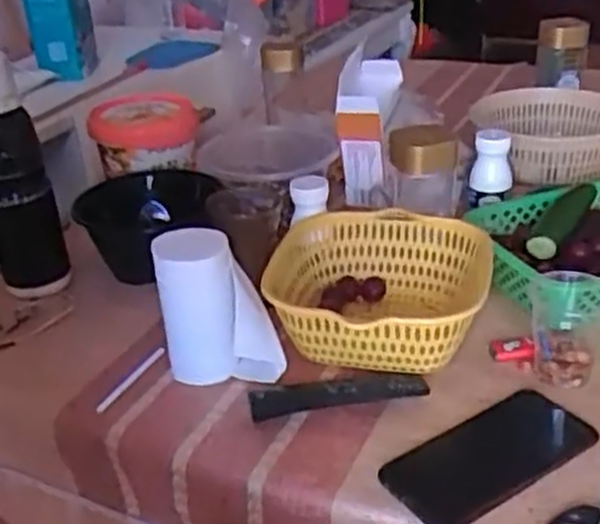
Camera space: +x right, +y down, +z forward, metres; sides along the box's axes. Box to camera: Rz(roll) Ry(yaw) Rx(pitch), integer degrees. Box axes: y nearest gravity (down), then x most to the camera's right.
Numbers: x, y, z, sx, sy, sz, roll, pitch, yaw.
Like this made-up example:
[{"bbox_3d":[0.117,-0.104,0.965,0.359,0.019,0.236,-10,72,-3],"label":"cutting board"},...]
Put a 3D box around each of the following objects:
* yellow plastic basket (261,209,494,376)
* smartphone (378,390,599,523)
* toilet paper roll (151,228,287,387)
[{"bbox_3d":[0.066,0.026,0.743,0.202,0.074,0.195,6,32,20],"label":"yellow plastic basket"},{"bbox_3d":[0.139,0.143,0.592,0.161,0.012,0.084,-22,34,-26],"label":"smartphone"},{"bbox_3d":[-0.072,0.043,0.682,0.095,0.120,0.091,-10,30,-8],"label":"toilet paper roll"}]

